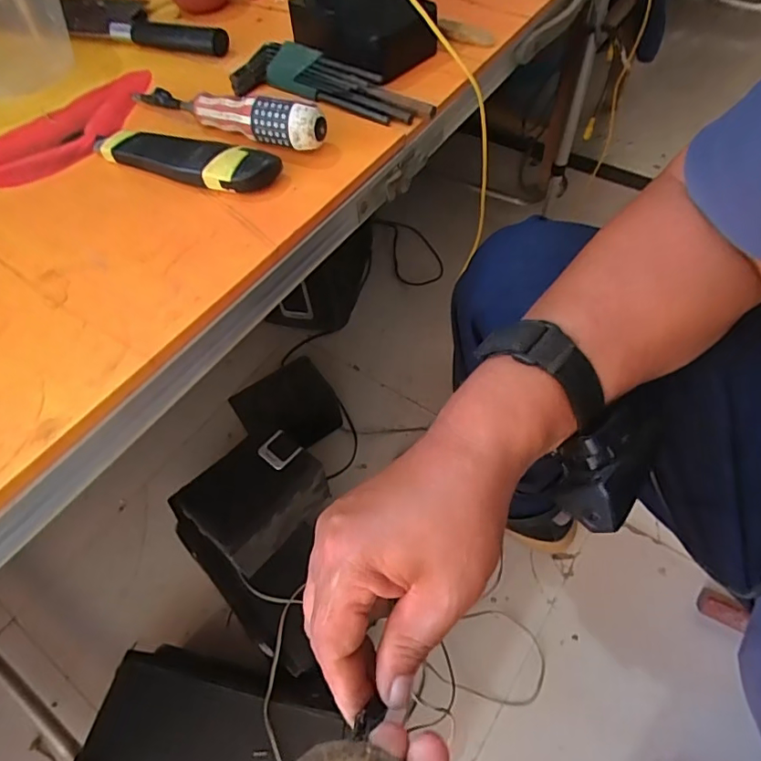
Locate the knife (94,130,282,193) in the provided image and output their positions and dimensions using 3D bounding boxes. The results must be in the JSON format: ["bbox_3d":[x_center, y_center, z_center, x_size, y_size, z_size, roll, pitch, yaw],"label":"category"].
[{"bbox_3d":[-0.148,-0.166,0.386,0.154,0.020,0.036,18,60,14],"label":"knife"}]

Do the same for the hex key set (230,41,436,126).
[{"bbox_3d":[-0.043,-0.245,0.433,0.176,0.022,0.051,27,62,19],"label":"hex key set"}]

